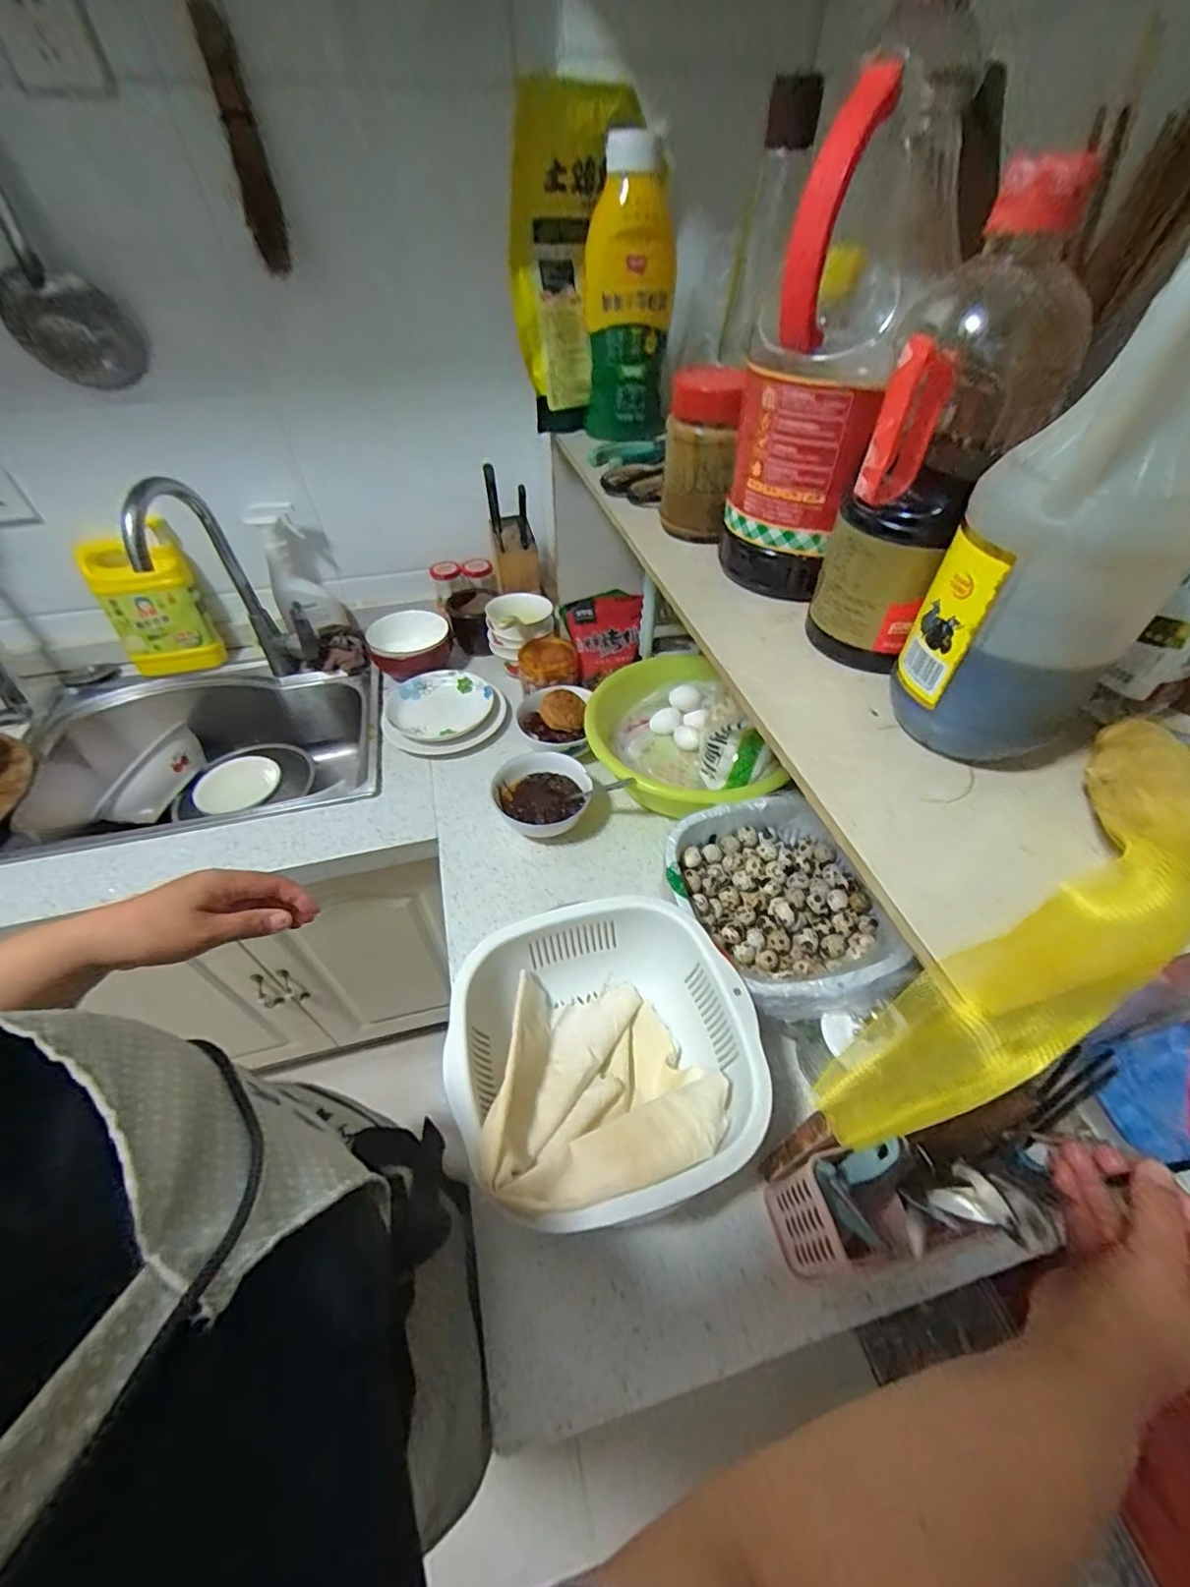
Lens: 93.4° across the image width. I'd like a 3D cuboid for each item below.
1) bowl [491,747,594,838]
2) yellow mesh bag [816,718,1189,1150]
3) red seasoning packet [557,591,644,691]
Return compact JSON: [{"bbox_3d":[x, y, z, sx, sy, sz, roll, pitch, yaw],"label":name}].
[{"bbox_3d":[-0.070,0.010,0.789,0.126,0.065,0.135,0,48,0],"label":"bowl"},{"bbox_3d":[0.188,0.057,0.232,0.234,0.037,0.062,-39,58,-9],"label":"yellow mesh bag"},{"bbox_3d":[0.023,-0.264,0.938,0.126,0.134,0.027,-20,14,0],"label":"red seasoning packet"}]

